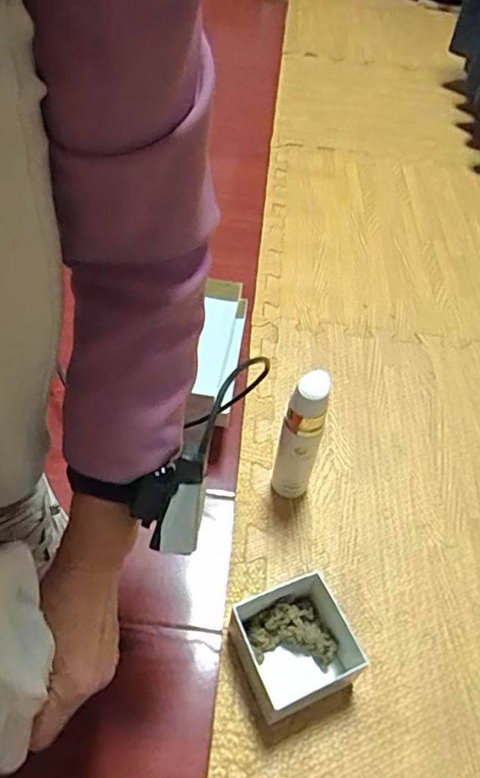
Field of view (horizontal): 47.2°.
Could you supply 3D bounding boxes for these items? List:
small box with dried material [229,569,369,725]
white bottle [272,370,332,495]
[{"bbox_3d":[0.046,0.222,0.492,0.093,0.054,0.106,-17,53,-16],"label":"small box with dried material"},{"bbox_3d":[0.059,0.055,0.555,0.040,0.173,0.042,11,51,6],"label":"white bottle"}]

